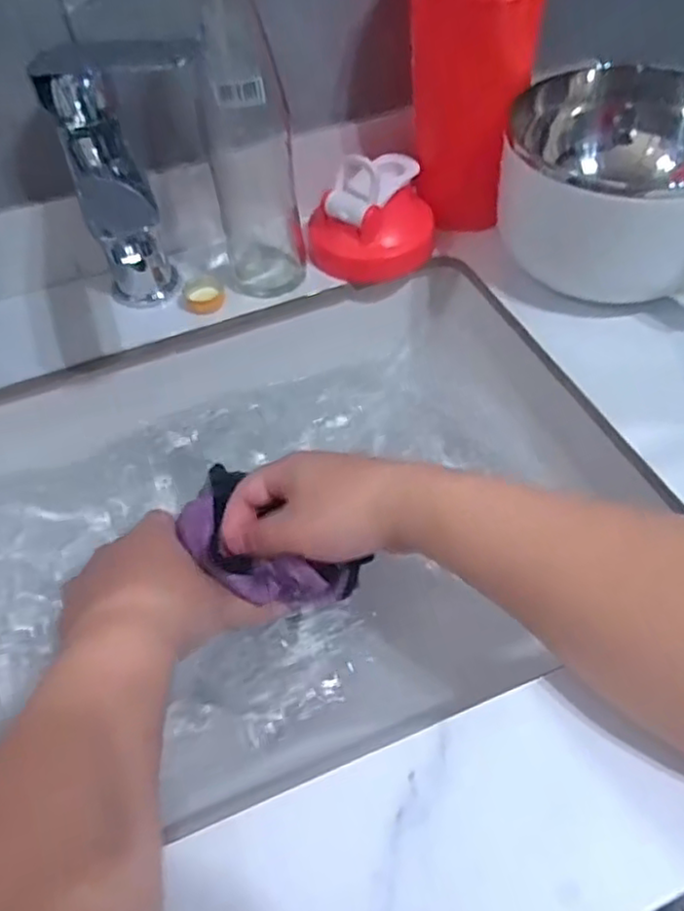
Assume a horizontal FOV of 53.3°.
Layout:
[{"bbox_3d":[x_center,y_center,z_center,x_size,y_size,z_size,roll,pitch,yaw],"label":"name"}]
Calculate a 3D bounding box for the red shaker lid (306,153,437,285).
[{"bbox_3d":[0.023,-0.171,0.489,0.087,0.073,0.064,-30,55,-18],"label":"red shaker lid"}]

